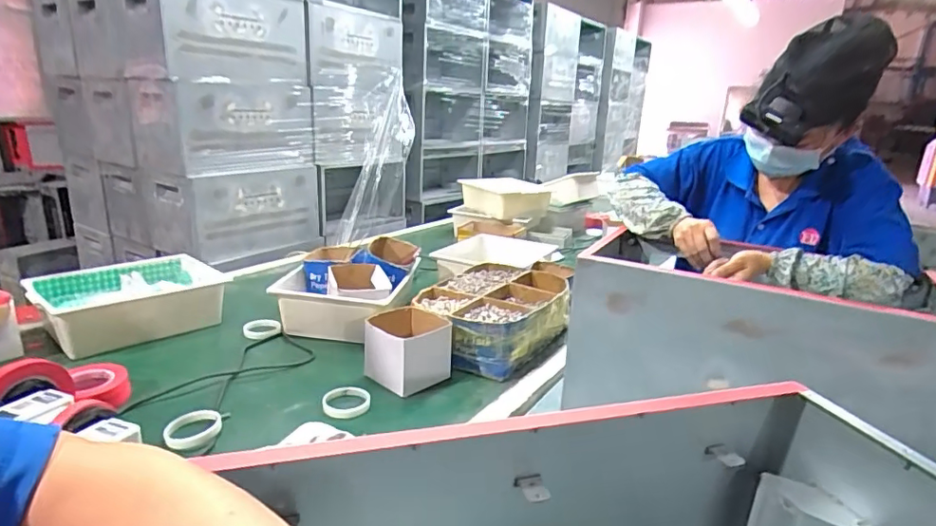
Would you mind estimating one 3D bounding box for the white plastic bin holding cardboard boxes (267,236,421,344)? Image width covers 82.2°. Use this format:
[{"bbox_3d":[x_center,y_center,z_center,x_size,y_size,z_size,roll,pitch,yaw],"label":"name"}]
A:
[{"bbox_3d":[-0.296,0.052,1.377,0.316,0.157,0.362,3,17,1],"label":"white plastic bin holding cardboard boxes"}]

